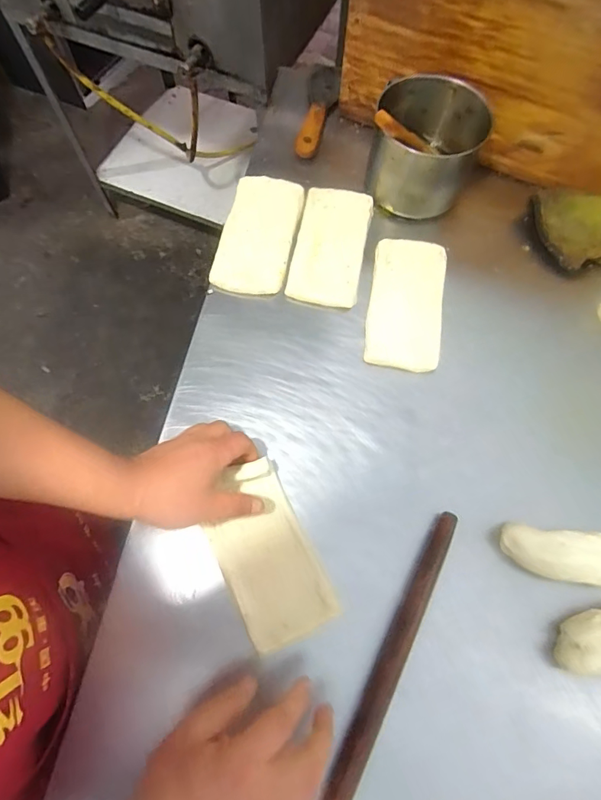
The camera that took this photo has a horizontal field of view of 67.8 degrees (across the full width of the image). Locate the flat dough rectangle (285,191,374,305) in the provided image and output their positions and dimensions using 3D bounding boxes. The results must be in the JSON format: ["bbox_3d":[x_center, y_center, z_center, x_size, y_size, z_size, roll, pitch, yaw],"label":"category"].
[{"bbox_3d":[0.040,-0.204,0.587,0.088,0.012,0.174,11,70,4],"label":"flat dough rectangle"}]

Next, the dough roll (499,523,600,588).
[{"bbox_3d":[0.276,0.156,0.449,0.133,0.041,0.052,6,70,2],"label":"dough roll"}]

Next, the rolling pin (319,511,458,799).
[{"bbox_3d":[0.060,0.281,0.399,0.017,0.023,0.389,27,72,10],"label":"rolling pin"}]

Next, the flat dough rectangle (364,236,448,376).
[{"bbox_3d":[0.132,-0.122,0.559,0.090,0.007,0.181,9,70,3],"label":"flat dough rectangle"}]

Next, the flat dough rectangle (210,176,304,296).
[{"bbox_3d":[-0.055,-0.221,0.592,0.091,0.013,0.183,11,70,4],"label":"flat dough rectangle"}]

